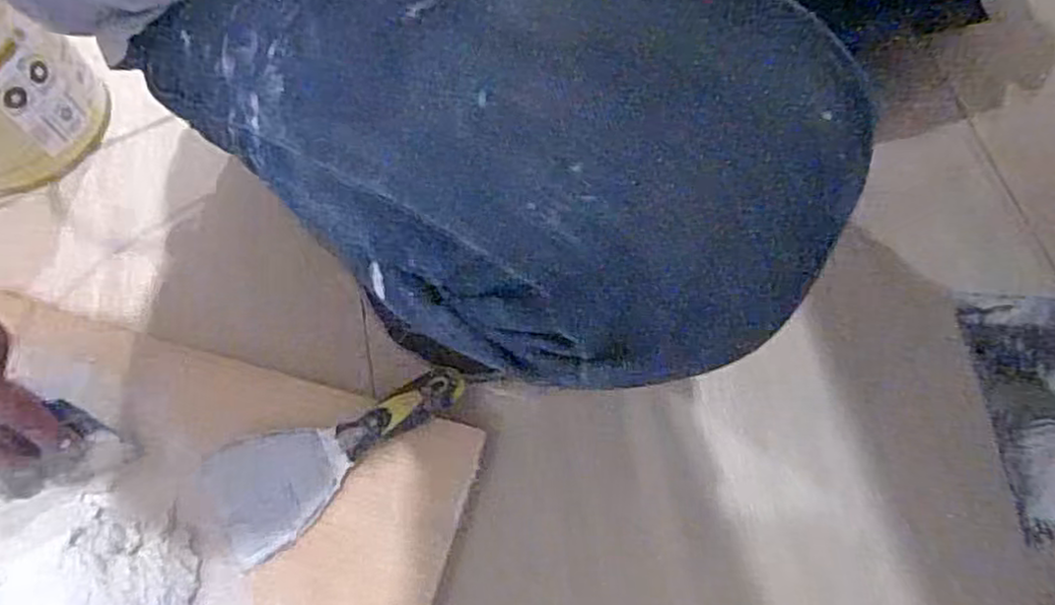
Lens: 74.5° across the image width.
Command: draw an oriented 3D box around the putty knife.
[{"bbox_3d":[-0.145,0.105,0.520,0.199,0.032,0.089,-29,69,-14],"label":"putty knife"}]

